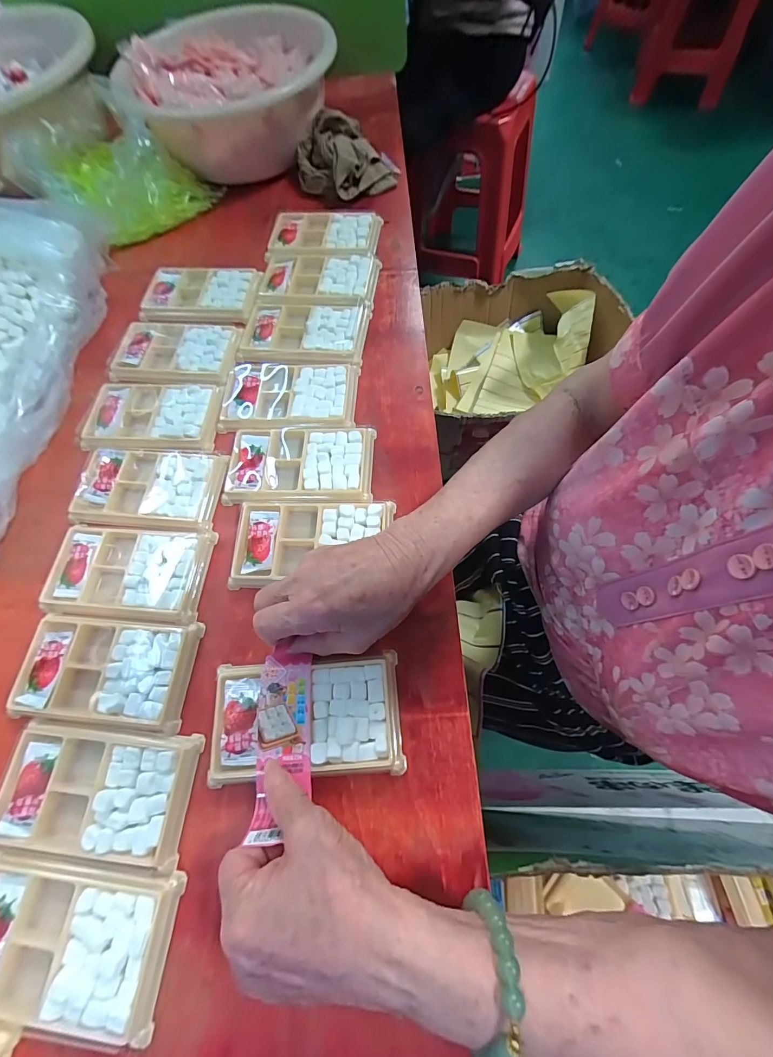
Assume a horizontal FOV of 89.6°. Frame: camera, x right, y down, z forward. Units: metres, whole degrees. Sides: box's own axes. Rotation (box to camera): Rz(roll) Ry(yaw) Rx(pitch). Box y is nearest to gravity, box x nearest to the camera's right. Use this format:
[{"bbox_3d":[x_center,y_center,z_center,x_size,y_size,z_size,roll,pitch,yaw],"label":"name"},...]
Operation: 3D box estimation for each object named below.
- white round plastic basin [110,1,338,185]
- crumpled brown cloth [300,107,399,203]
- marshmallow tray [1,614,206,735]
[{"bbox_3d":[-0.199,-0.557,0.509,0.256,0.108,0.217,-18,69,-5],"label":"white round plastic basin"},{"bbox_3d":[-0.053,-0.484,0.505,0.130,0.061,0.095,-1,68,1],"label":"crumpled brown cloth"},{"bbox_3d":[-0.220,0.111,0.308,0.133,0.017,0.077,4,68,3],"label":"marshmallow tray"}]

